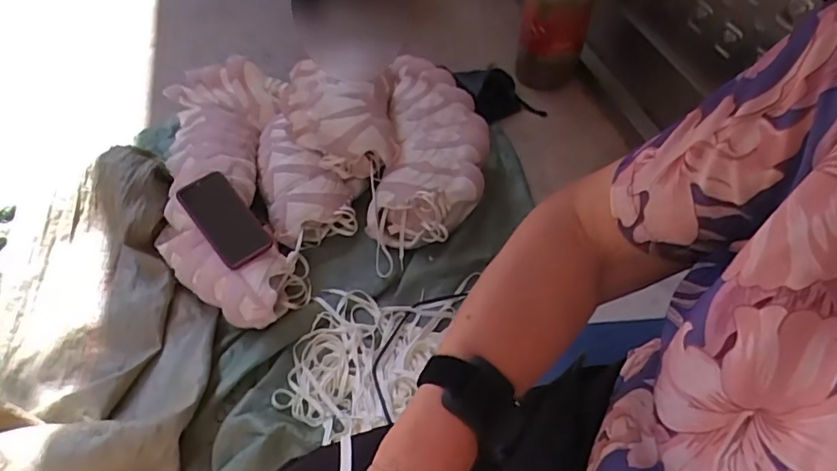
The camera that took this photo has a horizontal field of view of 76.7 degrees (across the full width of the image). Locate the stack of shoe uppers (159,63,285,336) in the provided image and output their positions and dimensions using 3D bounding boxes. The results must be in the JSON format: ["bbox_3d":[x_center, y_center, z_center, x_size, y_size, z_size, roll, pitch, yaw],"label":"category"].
[{"bbox_3d":[-0.353,-0.092,0.985,0.241,0.148,0.555,-4,51,-8],"label":"stack of shoe uppers"}]

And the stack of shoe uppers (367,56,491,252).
[{"bbox_3d":[0.030,-0.167,1.057,0.210,0.163,0.389,6,50,1],"label":"stack of shoe uppers"}]

